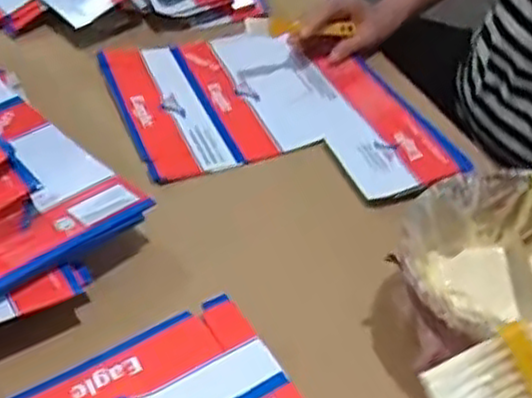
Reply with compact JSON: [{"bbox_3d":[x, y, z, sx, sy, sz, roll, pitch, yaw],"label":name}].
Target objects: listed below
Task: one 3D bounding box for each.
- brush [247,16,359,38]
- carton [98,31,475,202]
[{"bbox_3d":[0.036,-0.199,0.876,0.129,0.025,0.015,-1,41,-24],"label":"brush"},{"bbox_3d":[0.005,-0.101,0.815,0.296,0.026,0.347,-14,45,-18],"label":"carton"}]

